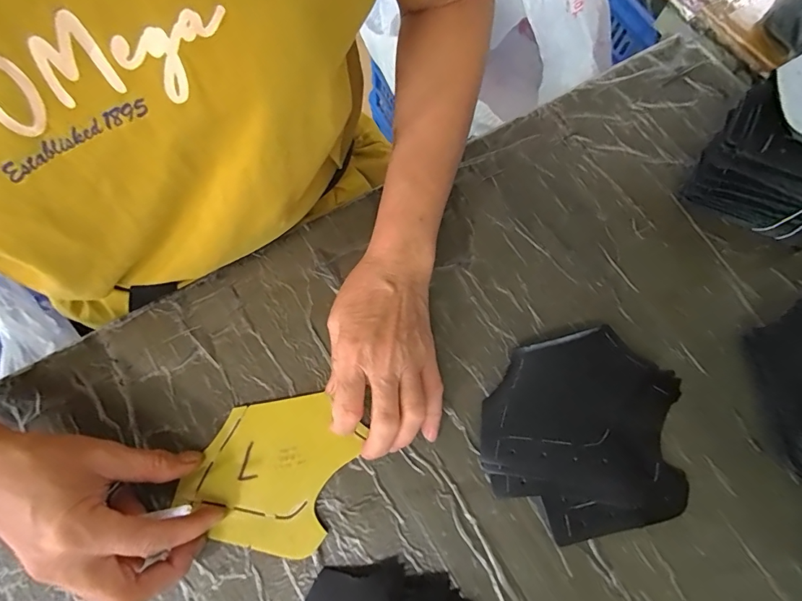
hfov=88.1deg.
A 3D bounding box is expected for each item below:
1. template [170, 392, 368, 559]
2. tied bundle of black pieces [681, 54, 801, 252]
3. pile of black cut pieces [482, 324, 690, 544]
[{"bbox_3d":[-0.090,0.117,0.295,0.099,0.004,0.104,22,73,5],"label":"template"},{"bbox_3d":[0.308,-0.111,0.325,0.118,0.108,0.120,-41,78,-13],"label":"tied bundle of black pieces"},{"bbox_3d":[0.135,0.095,0.304,0.152,0.015,0.136,-12,73,-6],"label":"pile of black cut pieces"}]

